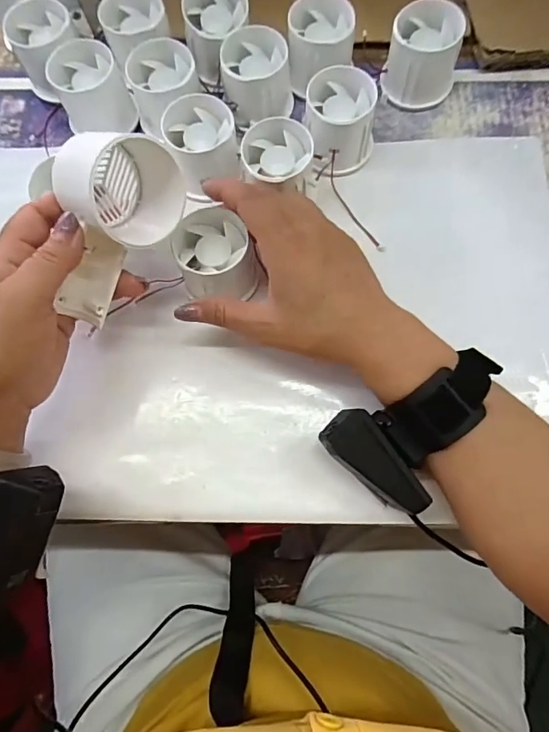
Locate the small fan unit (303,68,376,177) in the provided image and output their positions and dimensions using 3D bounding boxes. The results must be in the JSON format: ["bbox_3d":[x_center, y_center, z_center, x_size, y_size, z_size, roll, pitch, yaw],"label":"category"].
[{"bbox_3d":[0.050,-0.184,0.342,0.055,0.046,0.061,1,74,3],"label":"small fan unit"}]

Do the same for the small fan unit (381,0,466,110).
[{"bbox_3d":[0.116,-0.239,0.349,0.055,0.048,0.048,21,76,8],"label":"small fan unit"}]

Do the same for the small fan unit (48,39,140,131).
[{"bbox_3d":[-0.142,-0.215,0.353,0.051,0.045,0.050,-1,74,2],"label":"small fan unit"}]

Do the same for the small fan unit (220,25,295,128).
[{"bbox_3d":[-0.013,-0.222,0.351,0.051,0.040,0.057,-4,74,1],"label":"small fan unit"}]

